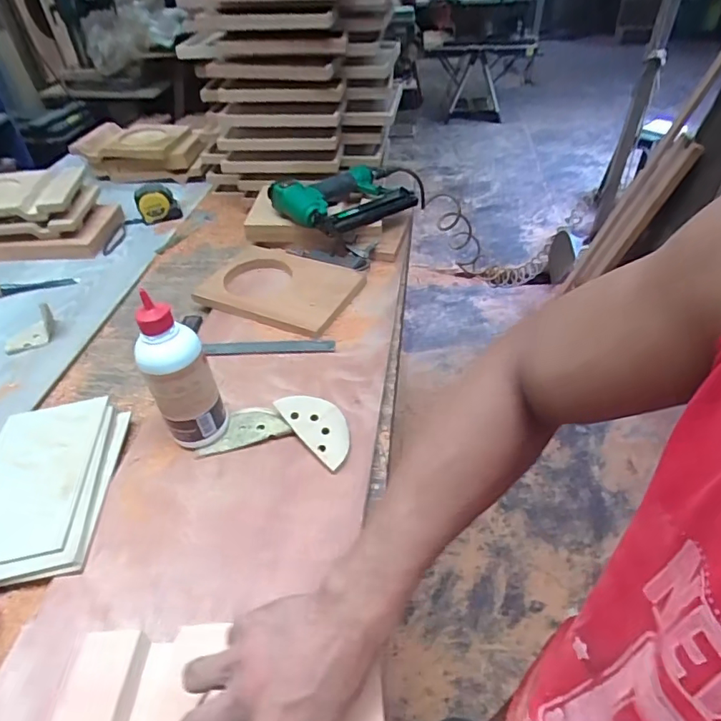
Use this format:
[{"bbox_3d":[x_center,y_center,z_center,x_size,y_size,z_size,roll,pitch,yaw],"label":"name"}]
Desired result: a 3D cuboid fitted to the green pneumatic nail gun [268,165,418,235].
[{"bbox_3d":[-0.030,-0.308,0.949,0.241,0.063,0.170,-24,47,-22],"label":"green pneumatic nail gun"}]

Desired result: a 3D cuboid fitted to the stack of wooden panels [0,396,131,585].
[{"bbox_3d":[-0.371,0.139,0.595,0.160,0.025,0.235,-6,43,-2],"label":"stack of wooden panels"}]

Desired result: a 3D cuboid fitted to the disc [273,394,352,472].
[{"bbox_3d":[-0.050,0.079,0.632,0.057,0.009,0.117,-34,59,-25],"label":"disc"}]

